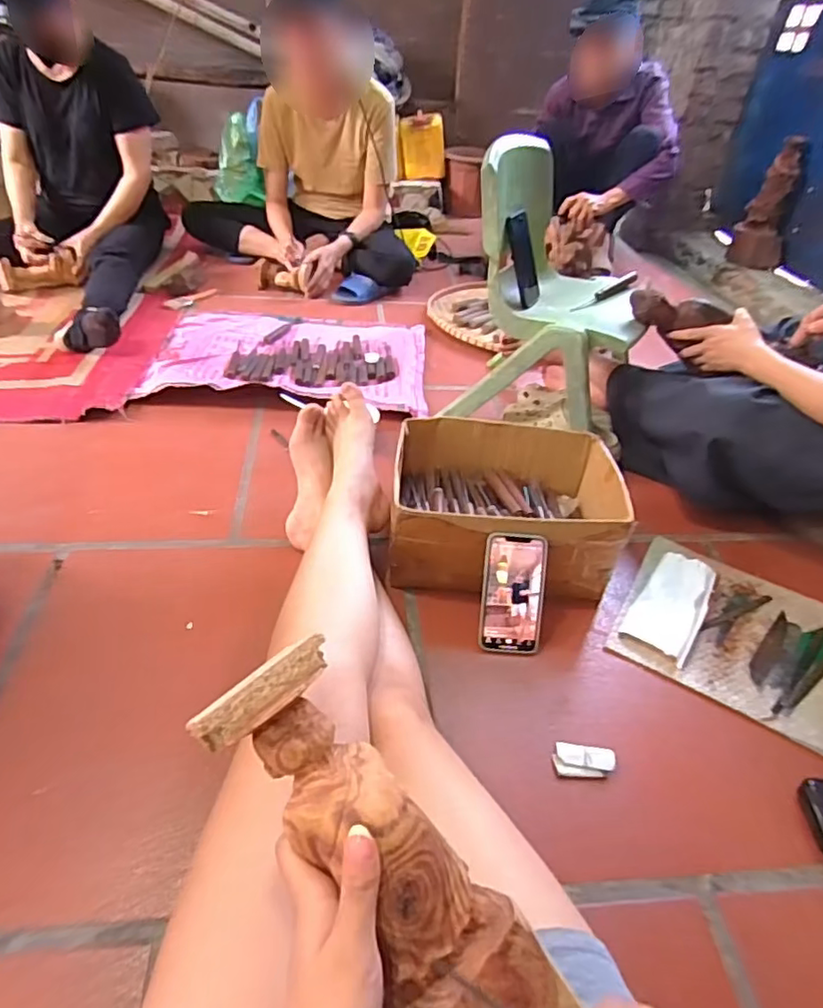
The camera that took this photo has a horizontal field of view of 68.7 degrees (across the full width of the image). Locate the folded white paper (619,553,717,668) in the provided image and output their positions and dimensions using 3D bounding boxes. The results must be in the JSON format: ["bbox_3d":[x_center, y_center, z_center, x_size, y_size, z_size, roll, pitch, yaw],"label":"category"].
[{"bbox_3d":[0.383,0.143,0.881,0.089,0.019,0.194,28,43,24],"label":"folded white paper"}]

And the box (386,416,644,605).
[{"bbox_3d":[0.144,0.008,0.921,0.335,0.149,0.271,7,38,1],"label":"box"}]

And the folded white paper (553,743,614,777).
[{"bbox_3d":[0.199,0.295,0.694,0.067,0.019,0.035,5,38,-2],"label":"folded white paper"}]

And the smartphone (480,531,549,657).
[{"bbox_3d":[0.136,0.118,0.798,0.082,0.158,0.007,4,5,1],"label":"smartphone"}]

